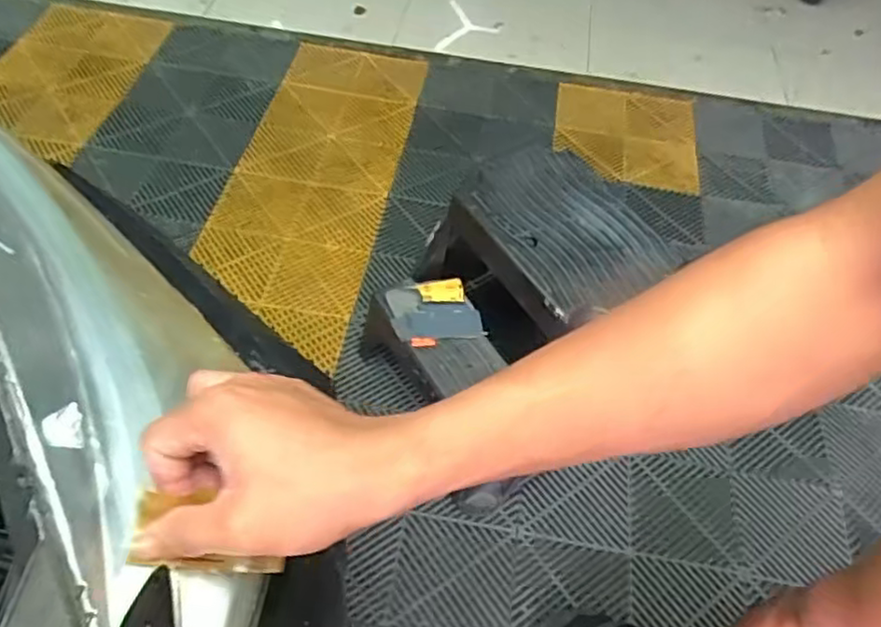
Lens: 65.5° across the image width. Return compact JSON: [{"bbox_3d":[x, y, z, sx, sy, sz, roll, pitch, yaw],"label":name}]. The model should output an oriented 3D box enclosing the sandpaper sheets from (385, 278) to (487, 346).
[{"bbox_3d":[-0.010,-0.003,1.233,0.157,0.009,0.116,-9,74,-9],"label":"sandpaper sheets"}]

